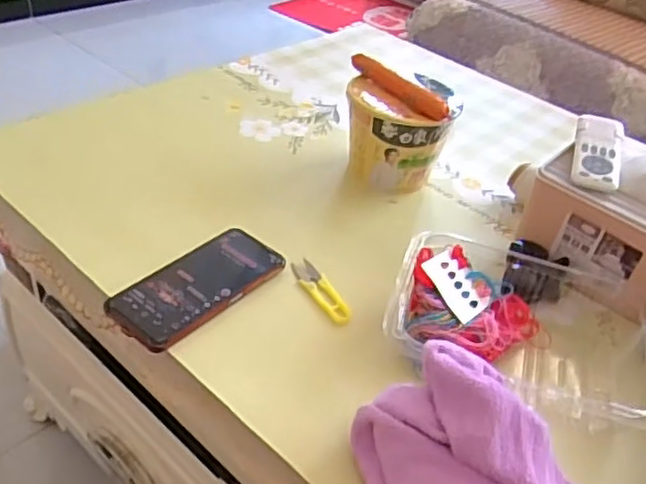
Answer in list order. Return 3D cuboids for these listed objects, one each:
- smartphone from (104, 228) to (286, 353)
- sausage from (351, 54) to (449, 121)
[{"bbox_3d":[-0.117,0.039,0.610,0.078,0.012,0.167,31,45,28],"label":"smartphone"},{"bbox_3d":[0.082,-0.183,0.750,0.022,0.022,0.156,-20,47,-33],"label":"sausage"}]

